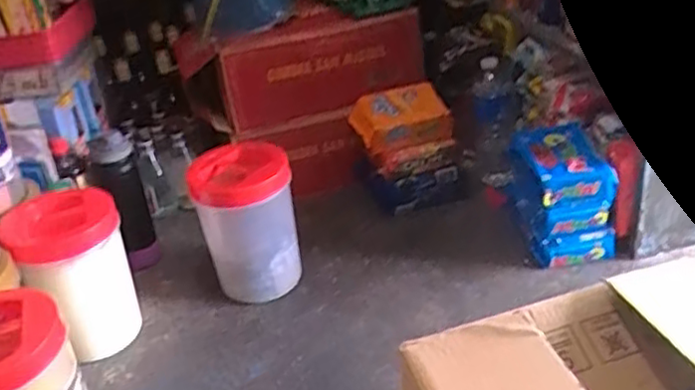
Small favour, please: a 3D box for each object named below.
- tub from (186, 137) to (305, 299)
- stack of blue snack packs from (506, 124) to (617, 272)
[{"bbox_3d":[-0.171,0.057,1.159,0.159,0.256,0.142,-16,32,-13],"label":"tub"},{"bbox_3d":[0.361,0.006,1.125,0.132,0.188,0.155,-10,31,-3],"label":"stack of blue snack packs"}]

